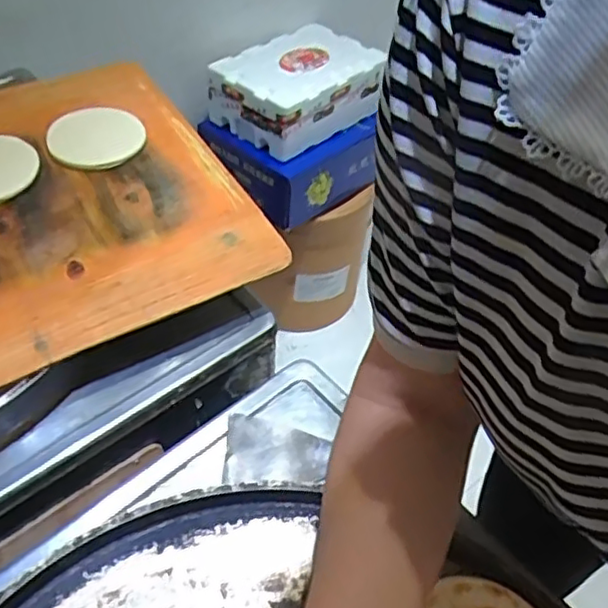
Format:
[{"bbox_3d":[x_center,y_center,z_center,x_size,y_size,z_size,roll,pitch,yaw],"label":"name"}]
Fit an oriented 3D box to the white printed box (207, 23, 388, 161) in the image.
[{"bbox_3d":[-0.009,-0.461,1.366,0.243,0.114,0.326,35,58,23],"label":"white printed box"}]

